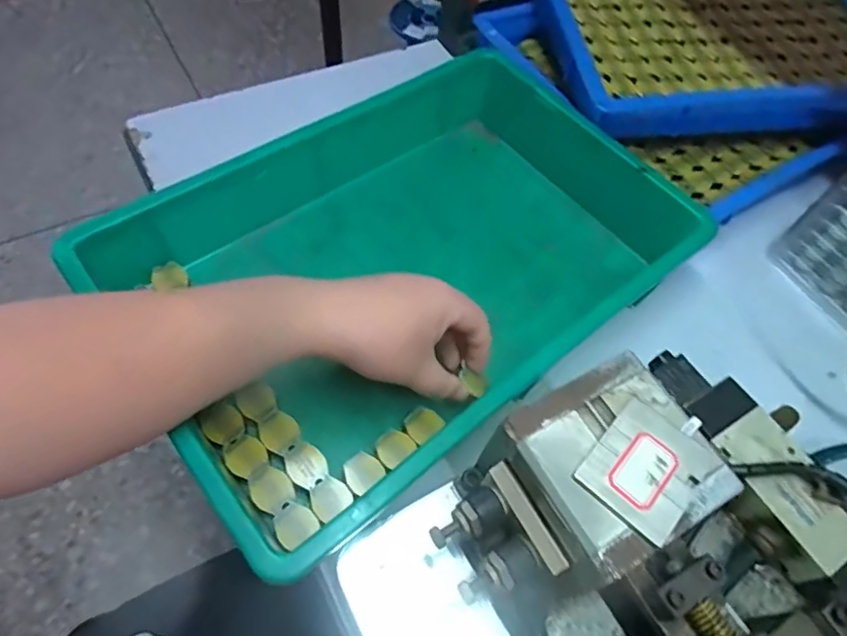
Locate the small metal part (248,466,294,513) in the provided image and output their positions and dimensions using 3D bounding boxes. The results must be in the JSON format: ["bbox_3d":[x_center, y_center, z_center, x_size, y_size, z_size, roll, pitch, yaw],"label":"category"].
[{"bbox_3d":[-0.103,0.114,0.376,0.025,0.004,0.031,-37,68,-23],"label":"small metal part"}]

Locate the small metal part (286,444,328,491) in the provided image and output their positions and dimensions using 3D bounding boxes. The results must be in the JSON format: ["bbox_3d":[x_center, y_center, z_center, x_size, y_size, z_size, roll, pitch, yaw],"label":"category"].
[{"bbox_3d":[-0.081,0.102,0.388,0.025,0.004,0.030,-36,68,-23],"label":"small metal part"}]

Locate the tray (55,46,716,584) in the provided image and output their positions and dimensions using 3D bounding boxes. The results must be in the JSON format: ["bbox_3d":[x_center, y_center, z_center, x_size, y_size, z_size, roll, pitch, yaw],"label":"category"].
[{"bbox_3d":[-0.005,-0.046,0.464,0.425,0.084,0.284,-34,67,-22],"label":"tray"}]

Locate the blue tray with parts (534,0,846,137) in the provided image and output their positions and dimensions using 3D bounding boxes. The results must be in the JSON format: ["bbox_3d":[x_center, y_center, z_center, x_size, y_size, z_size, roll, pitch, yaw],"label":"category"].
[{"bbox_3d":[0.354,-0.359,0.640,0.457,0.041,0.362,-6,60,-8],"label":"blue tray with parts"}]

